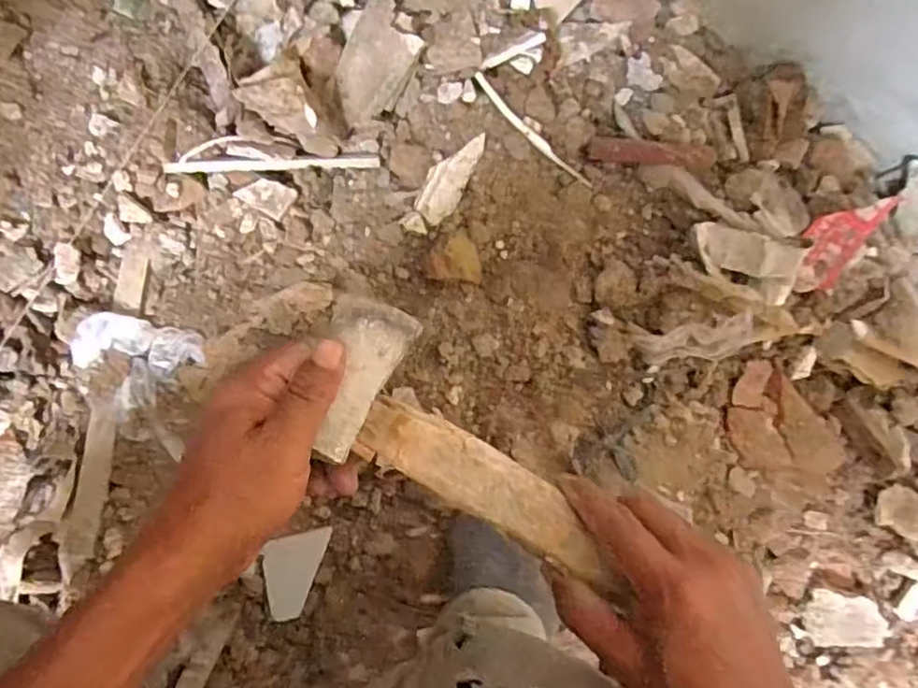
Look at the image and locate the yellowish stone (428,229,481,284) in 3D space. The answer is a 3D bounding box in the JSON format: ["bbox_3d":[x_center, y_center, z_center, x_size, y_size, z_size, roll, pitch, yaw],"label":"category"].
[{"bbox_3d":[-0.003,-0.070,0.544,0.043,0.021,0.038,3,88,-10],"label":"yellowish stone"}]

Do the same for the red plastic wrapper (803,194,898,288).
[{"bbox_3d":[0.337,-0.100,0.584,0.049,0.024,0.092,35,83,-7],"label":"red plastic wrapper"}]

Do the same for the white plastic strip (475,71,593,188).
[{"bbox_3d":[0.061,-0.177,0.566,0.132,0.017,0.015,42,85,-6],"label":"white plastic strip"}]

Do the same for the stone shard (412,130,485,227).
[{"bbox_3d":[-0.008,-0.134,0.541,0.031,0.014,0.080,25,85,-8],"label":"stone shard"}]

